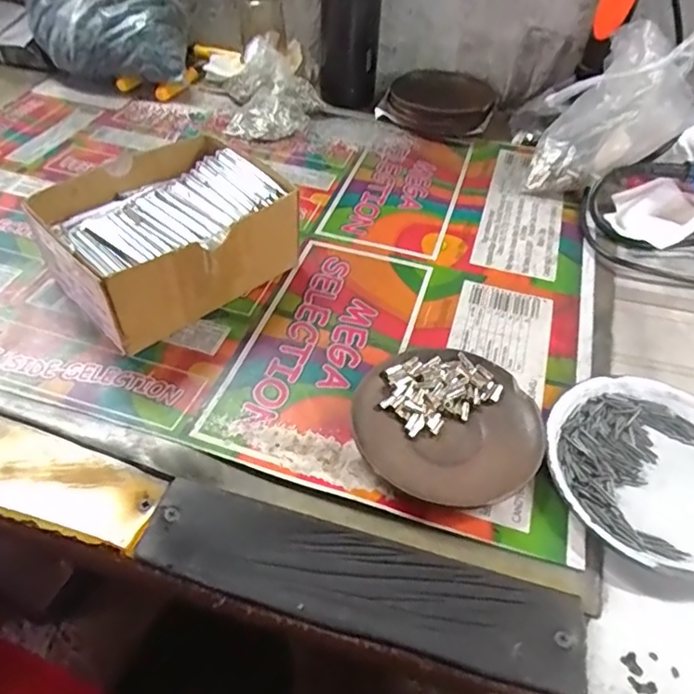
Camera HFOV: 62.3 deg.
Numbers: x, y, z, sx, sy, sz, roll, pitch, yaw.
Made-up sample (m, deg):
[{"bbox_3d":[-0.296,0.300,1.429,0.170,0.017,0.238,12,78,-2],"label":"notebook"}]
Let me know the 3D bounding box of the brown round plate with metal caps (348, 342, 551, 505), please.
[{"bbox_3d":[0.062,0.047,0.360,0.111,0.015,0.106,2,47,-2],"label":"brown round plate with metal caps"}]

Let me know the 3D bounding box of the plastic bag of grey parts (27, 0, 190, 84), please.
[{"bbox_3d":[-0.270,-0.372,0.641,0.169,0.141,0.124,-9,48,-12],"label":"plastic bag of grey parts"}]

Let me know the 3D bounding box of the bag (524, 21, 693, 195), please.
[{"bbox_3d":[0.246,-0.206,0.528,0.119,0.132,0.094,24,50,18],"label":"bag"}]

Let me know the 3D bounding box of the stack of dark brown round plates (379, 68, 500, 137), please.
[{"bbox_3d":[0.107,-0.281,0.652,0.117,0.034,0.105,20,49,14],"label":"stack of dark brown round plates"}]

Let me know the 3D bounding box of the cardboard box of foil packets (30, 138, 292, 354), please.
[{"bbox_3d":[-0.133,-0.082,0.429,0.120,0.071,0.152,37,55,27],"label":"cardboard box of foil packets"}]

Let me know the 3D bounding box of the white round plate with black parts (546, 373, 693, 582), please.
[{"bbox_3d":[0.187,0.075,0.346,0.129,0.016,0.130,2,47,-2],"label":"white round plate with black parts"}]

